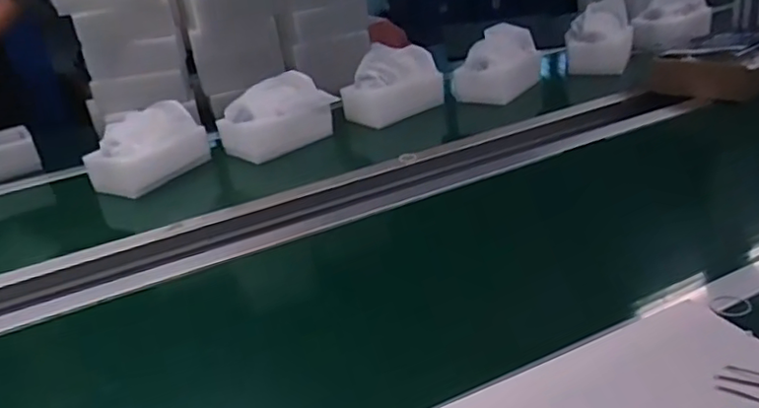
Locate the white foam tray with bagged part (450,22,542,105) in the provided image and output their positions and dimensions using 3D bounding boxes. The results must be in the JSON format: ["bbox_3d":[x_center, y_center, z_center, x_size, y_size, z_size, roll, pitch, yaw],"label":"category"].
[{"bbox_3d":[0.269,-0.307,1.393,0.152,0.155,0.163,14,33,38],"label":"white foam tray with bagged part"}]

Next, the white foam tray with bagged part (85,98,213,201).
[{"bbox_3d":[-0.469,-0.109,1.195,0.148,0.122,0.211,11,31,34],"label":"white foam tray with bagged part"}]

